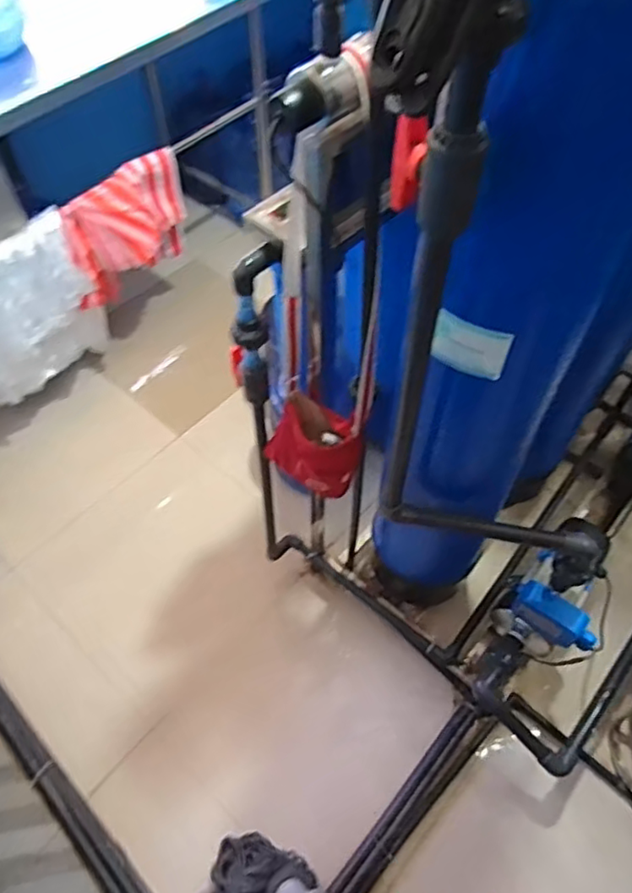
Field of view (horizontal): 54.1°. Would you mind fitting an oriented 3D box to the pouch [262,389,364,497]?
[{"bbox_3d":[-0.006,0.002,1.116,0.183,0.185,0.080,8,56,6],"label":"pouch"}]

